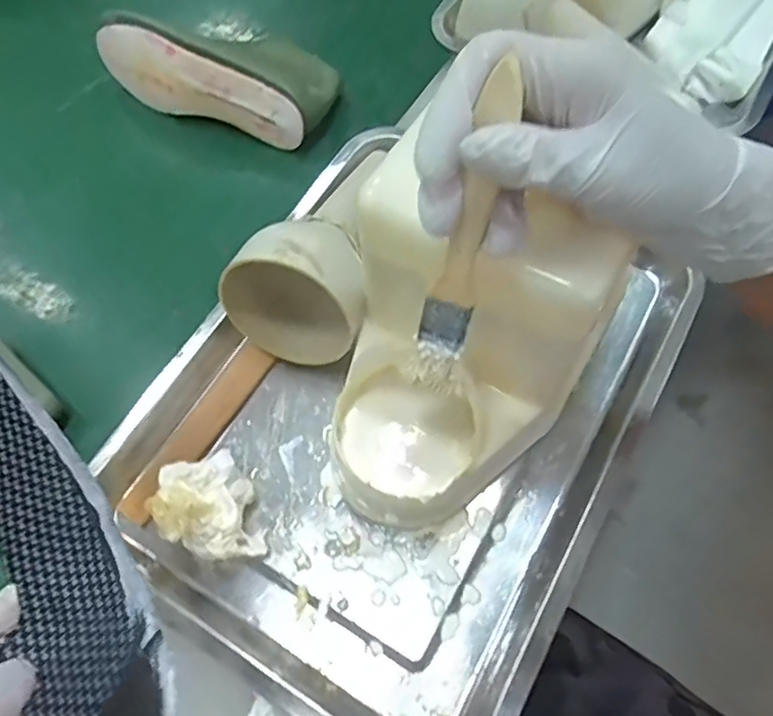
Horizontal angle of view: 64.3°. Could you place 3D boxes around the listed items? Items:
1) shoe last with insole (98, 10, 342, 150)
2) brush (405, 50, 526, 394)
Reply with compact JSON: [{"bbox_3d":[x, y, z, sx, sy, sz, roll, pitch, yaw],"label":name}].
[{"bbox_3d":[-0.167,-0.288,0.607,0.247,0.084,0.103,20,67,12],"label":"shoe last with insole"},{"bbox_3d":[0.033,-0.044,0.257,0.023,0.141,0.008,19,38,11],"label":"brush"}]

